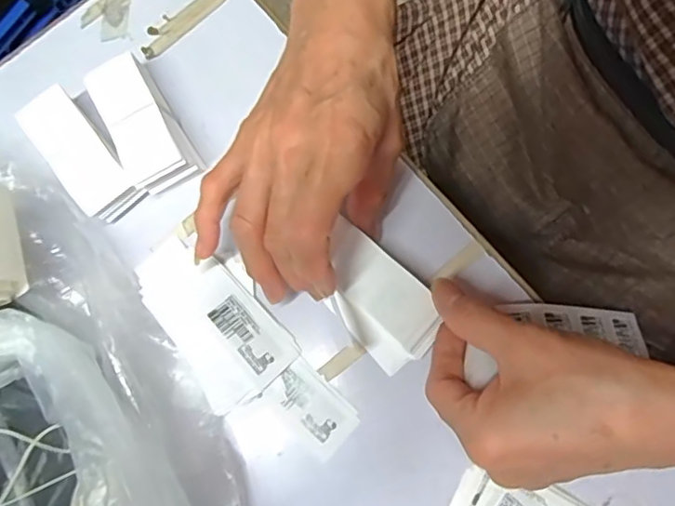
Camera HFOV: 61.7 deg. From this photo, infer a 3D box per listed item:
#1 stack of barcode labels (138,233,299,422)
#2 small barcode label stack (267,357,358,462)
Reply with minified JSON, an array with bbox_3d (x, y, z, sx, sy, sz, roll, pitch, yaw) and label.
[{"bbox_3d":[-0.069,0.032,0.310,0.052,0.013,0.099,-35,79,-6],"label":"stack of barcode labels"},{"bbox_3d":[-0.014,0.083,0.304,0.048,0.004,0.030,44,85,10],"label":"small barcode label stack"}]

